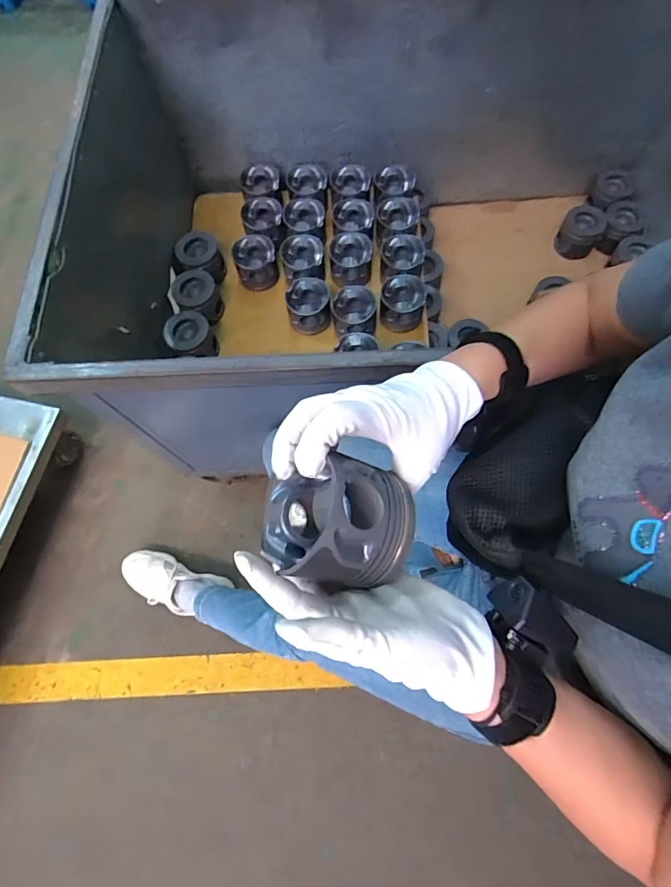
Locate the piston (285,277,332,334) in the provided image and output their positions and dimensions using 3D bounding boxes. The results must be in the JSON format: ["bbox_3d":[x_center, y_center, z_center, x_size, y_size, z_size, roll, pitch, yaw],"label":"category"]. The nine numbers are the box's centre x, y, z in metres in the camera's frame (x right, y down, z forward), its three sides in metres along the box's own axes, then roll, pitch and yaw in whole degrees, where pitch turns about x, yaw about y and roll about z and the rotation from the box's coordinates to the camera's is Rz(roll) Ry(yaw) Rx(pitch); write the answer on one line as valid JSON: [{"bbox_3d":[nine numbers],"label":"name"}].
[{"bbox_3d":[-0.054,-0.278,0.909,0.089,0.072,0.091,0,71,2],"label":"piston"}]

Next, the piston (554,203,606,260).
[{"bbox_3d":[0.573,-0.498,1.039,0.091,0.067,0.101,19,73,9],"label":"piston"}]

